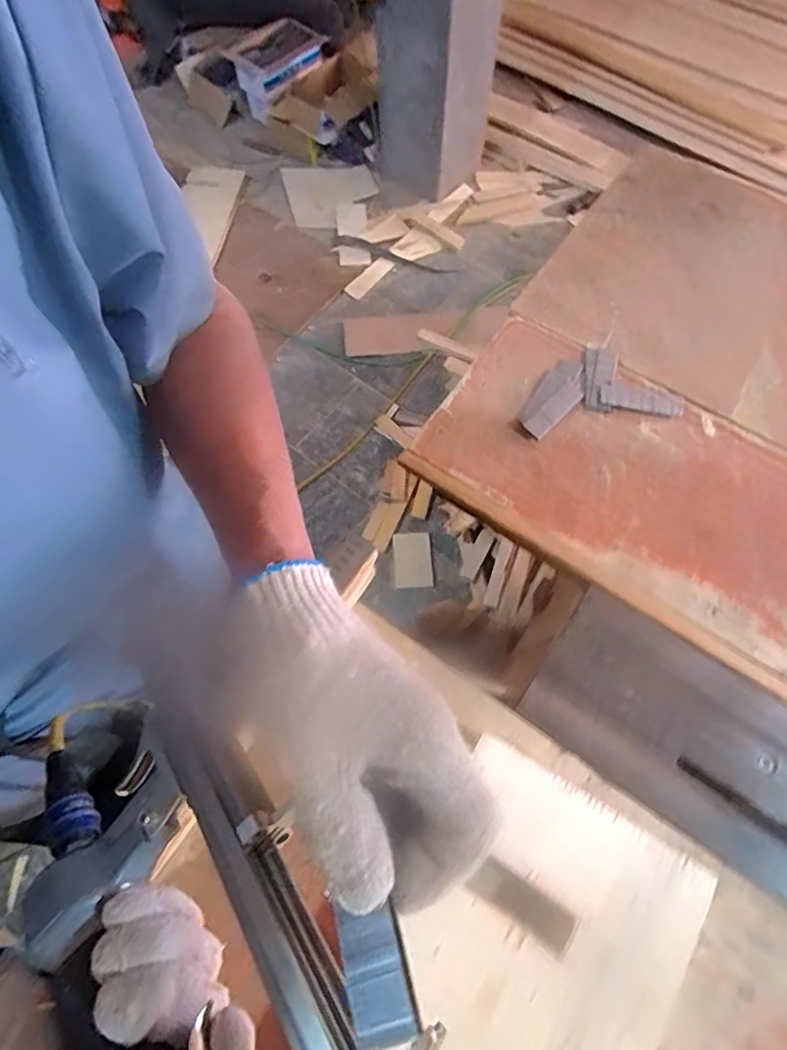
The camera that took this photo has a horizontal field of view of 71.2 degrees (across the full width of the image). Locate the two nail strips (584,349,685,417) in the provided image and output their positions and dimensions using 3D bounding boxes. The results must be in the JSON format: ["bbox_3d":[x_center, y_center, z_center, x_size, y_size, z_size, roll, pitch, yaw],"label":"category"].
[{"bbox_3d":[0.283,-0.167,0.644,0.110,0.010,0.086,6,67,3],"label":"two nail strips"}]

